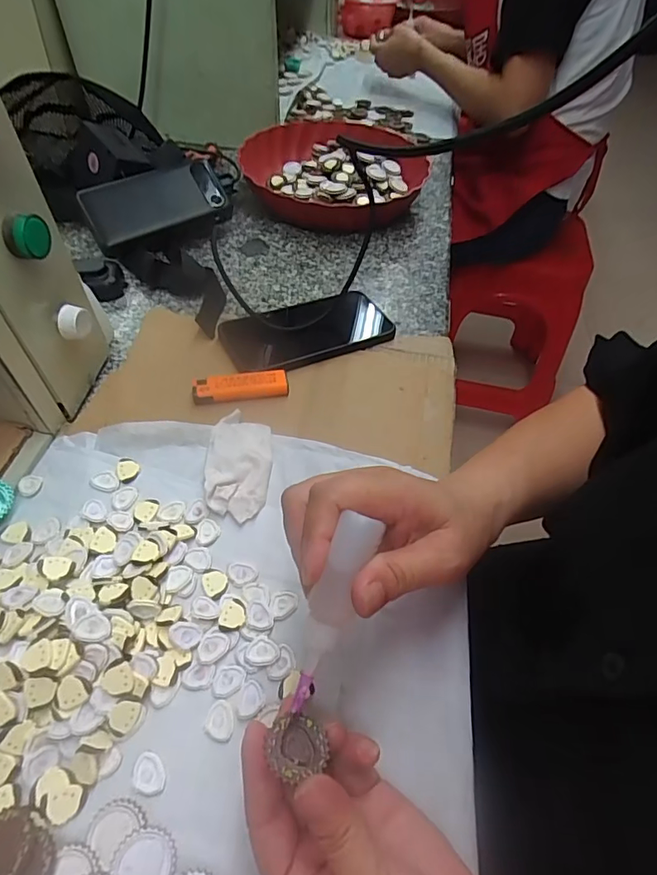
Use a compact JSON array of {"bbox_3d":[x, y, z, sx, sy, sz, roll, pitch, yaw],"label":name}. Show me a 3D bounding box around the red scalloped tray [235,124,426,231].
[{"bbox_3d":[0.014,-0.361,0.669,0.240,0.048,0.265,-7,53,-8],"label":"red scalloped tray"}]

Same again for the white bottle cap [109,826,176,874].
[{"bbox_3d":[-0.088,0.202,0.231,0.028,0.006,0.027,3,52,-3],"label":"white bottle cap"}]

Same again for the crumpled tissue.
[{"bbox_3d":[-0.066,0.019,0.365,0.045,0.017,0.088,3,52,-3],"label":"crumpled tissue"}]

